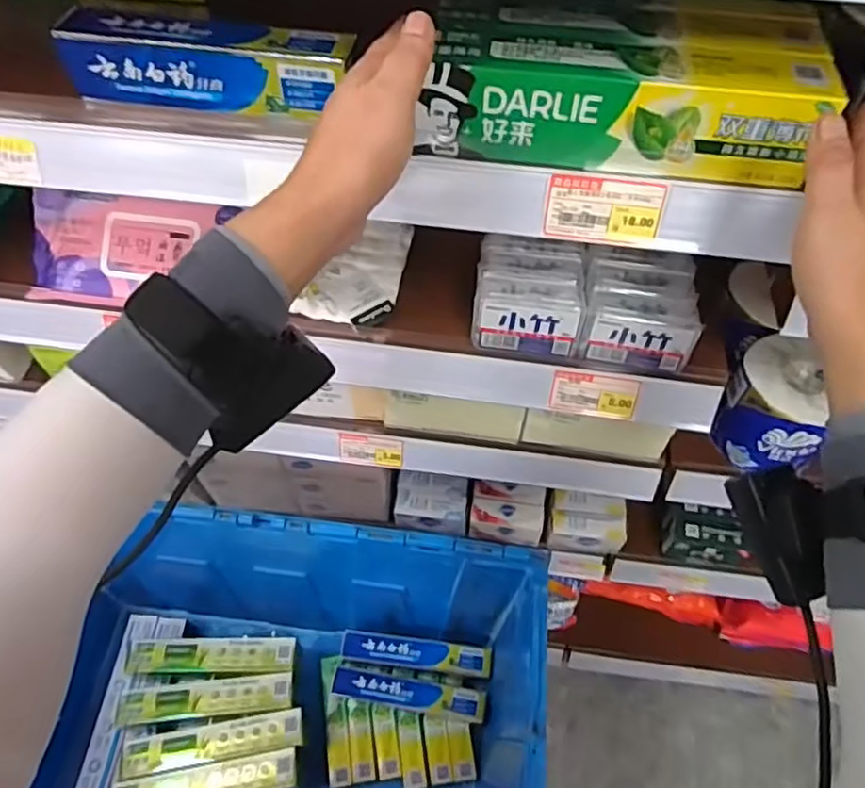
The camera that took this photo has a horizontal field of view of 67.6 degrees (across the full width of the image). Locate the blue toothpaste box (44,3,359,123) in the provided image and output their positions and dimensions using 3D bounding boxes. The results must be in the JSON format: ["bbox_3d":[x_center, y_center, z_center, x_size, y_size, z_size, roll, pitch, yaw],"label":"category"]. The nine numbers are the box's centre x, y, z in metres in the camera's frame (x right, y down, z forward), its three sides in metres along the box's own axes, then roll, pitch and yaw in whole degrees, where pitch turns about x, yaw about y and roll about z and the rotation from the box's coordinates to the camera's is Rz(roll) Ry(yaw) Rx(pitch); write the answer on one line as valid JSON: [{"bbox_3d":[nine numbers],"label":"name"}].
[{"bbox_3d":[-0.139,-0.206,0.406,0.174,0.044,0.036,8,57,5],"label":"blue toothpaste box"}]

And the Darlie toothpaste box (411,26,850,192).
[{"bbox_3d":[0.109,-0.169,0.381,0.221,0.058,0.050,6,56,4],"label":"Darlie toothpaste box"}]

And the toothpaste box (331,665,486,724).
[{"bbox_3d":[-0.028,0.364,0.782,0.180,0.042,0.036,9,57,6],"label":"toothpaste box"}]

